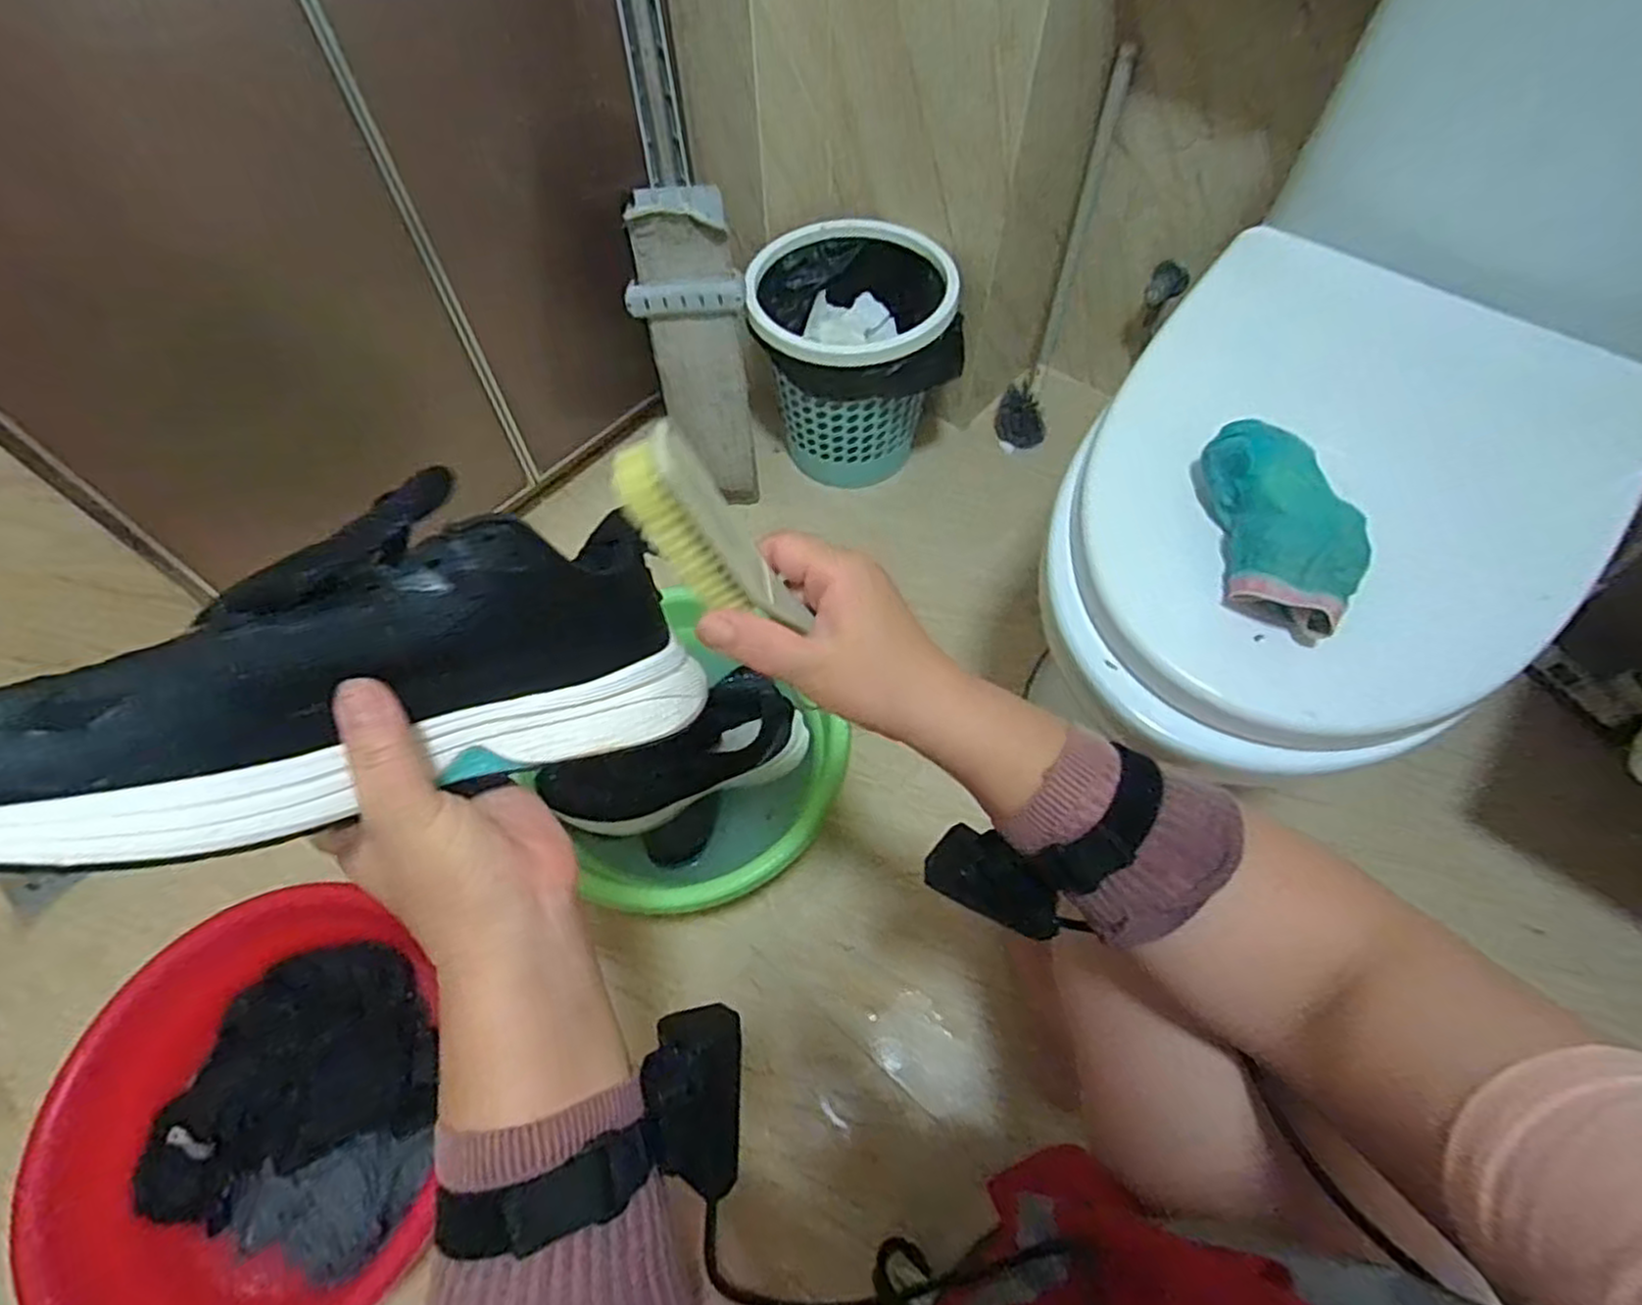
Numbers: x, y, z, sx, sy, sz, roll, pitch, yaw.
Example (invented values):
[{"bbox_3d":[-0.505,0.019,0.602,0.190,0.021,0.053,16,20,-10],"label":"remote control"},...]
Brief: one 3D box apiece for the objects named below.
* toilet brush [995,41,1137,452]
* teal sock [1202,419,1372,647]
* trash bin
[{"bbox_3d":[0.339,-0.531,1.043,0.076,0.498,0.076,16,39,10],"label":"toilet brush"},{"bbox_3d":[0.317,-0.088,0.511,0.073,0.055,0.161,0,59,1],"label":"teal sock"},{"bbox_3d":[0.037,-0.397,1.028,0.255,0.266,0.215,-8,60,-4],"label":"trash bin"}]

